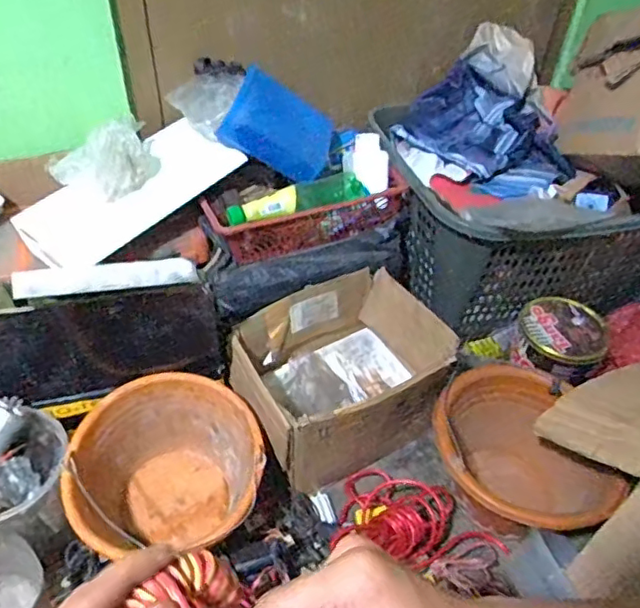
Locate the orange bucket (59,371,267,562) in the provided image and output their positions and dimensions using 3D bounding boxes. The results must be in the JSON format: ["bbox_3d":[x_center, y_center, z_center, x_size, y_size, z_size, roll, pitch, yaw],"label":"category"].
[{"bbox_3d":[-0.207,0.249,0.833,0.243,0.195,0.216,-6,45,-10],"label":"orange bucket"}]

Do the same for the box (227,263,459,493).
[{"bbox_3d":[0.033,0.114,0.930,0.299,0.165,0.253,-24,51,-25],"label":"box"}]

